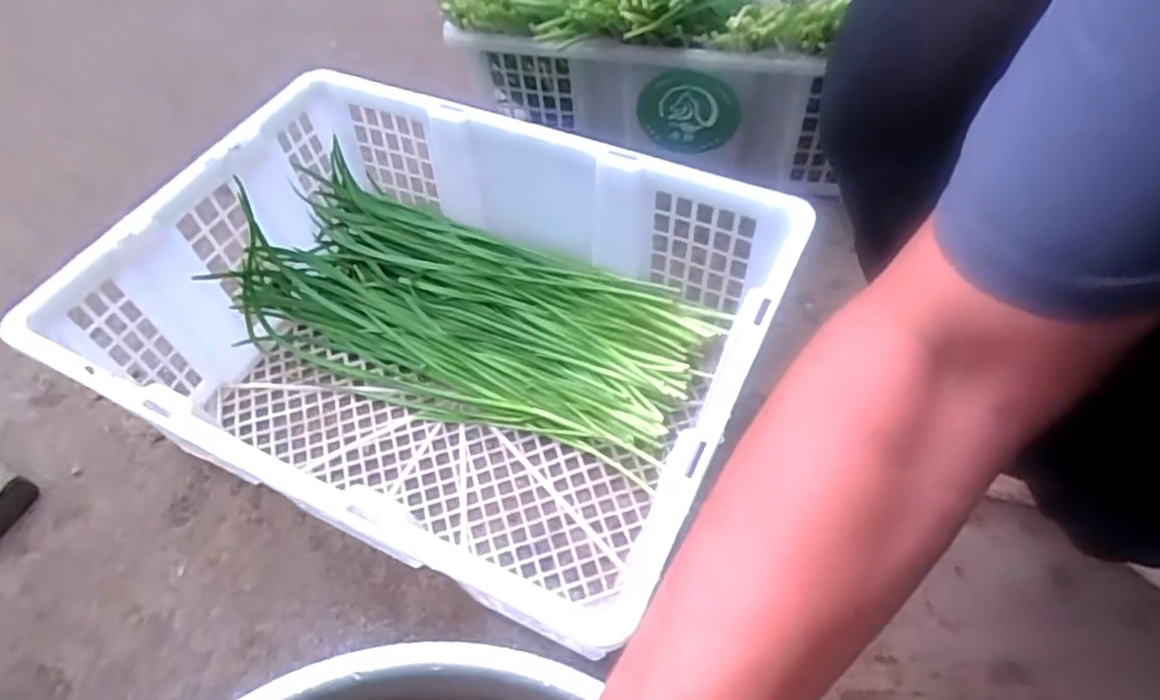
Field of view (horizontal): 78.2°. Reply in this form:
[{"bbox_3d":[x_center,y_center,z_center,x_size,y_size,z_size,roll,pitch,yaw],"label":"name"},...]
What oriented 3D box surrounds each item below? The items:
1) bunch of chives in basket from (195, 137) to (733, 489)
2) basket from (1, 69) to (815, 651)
[{"bbox_3d":[-0.093,-0.030,0.633,0.397,0.076,0.183,20,58,17],"label":"bunch of chives in basket"},{"bbox_3d":[-0.105,-0.008,0.559,0.451,0.167,0.335,21,58,18],"label":"basket"}]

